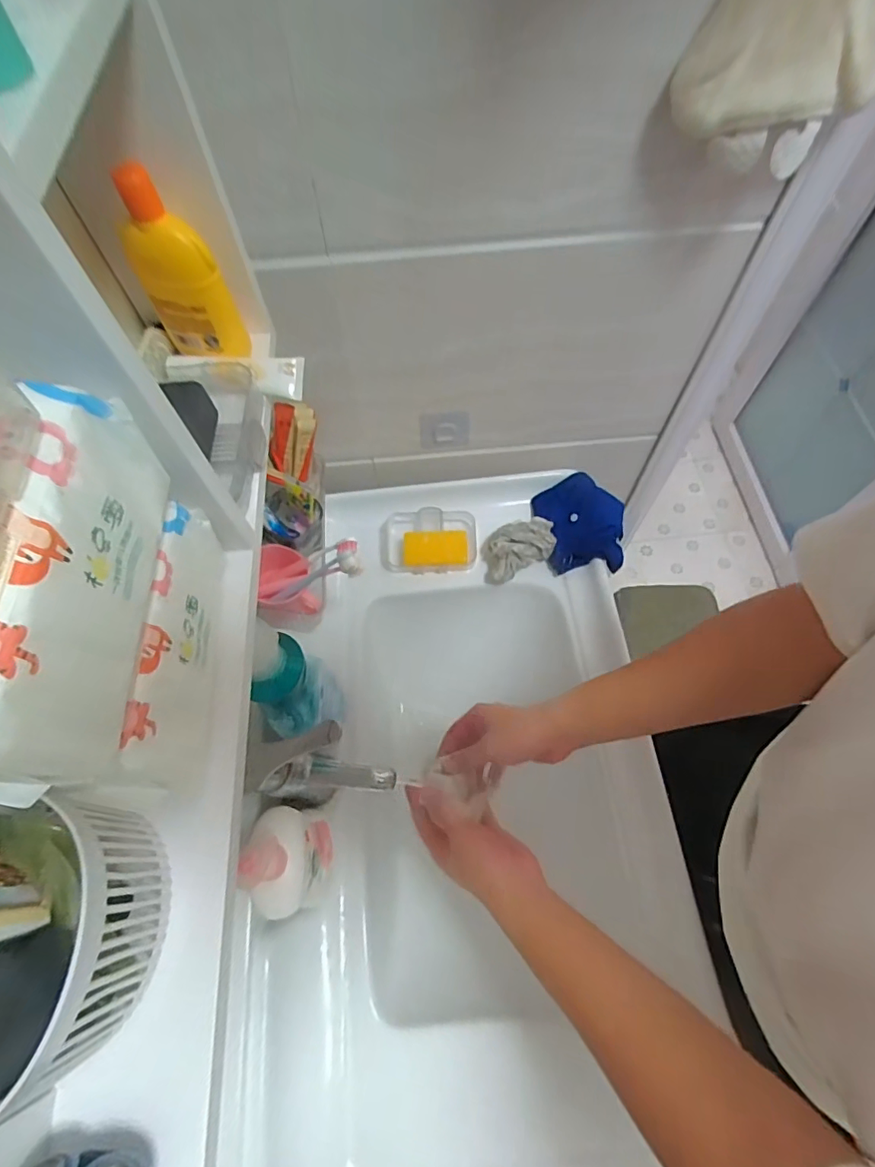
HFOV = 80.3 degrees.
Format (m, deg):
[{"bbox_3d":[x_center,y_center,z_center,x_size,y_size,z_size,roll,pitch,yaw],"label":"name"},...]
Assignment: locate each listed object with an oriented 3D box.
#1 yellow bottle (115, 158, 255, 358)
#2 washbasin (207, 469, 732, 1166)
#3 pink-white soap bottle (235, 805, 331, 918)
[{"bbox_3d":[-0.193,-0.230,0.384,0.062,0.123,0.031,24,67,13],"label":"yellow bottle"},{"bbox_3d":[0.034,0.246,0.675,0.446,0.177,0.816,-2,64,1],"label":"washbasin"},{"bbox_3d":[-0.148,0.275,0.517,0.054,0.150,0.098,-5,64,-1],"label":"pink-white soap bottle"}]

